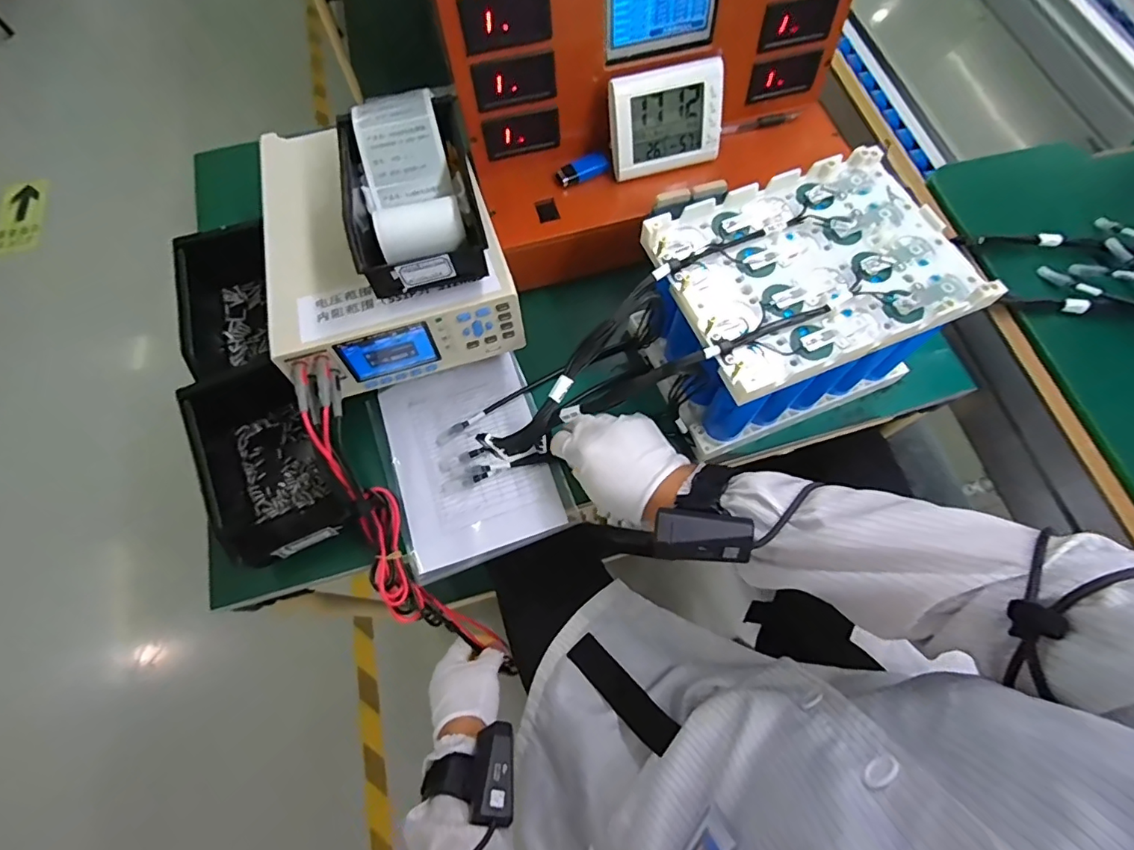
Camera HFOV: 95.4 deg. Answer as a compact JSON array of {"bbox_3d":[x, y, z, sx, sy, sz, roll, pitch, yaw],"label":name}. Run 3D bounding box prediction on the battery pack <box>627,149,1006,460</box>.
[{"bbox_3d":[0.198,-0.107,0.485,0.244,0.142,0.175,-21,70,-8],"label":"battery pack"}]

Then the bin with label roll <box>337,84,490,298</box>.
[{"bbox_3d":[-0.136,-0.204,0.453,0.107,0.055,0.192,-12,69,-4],"label":"bin with label roll"}]

